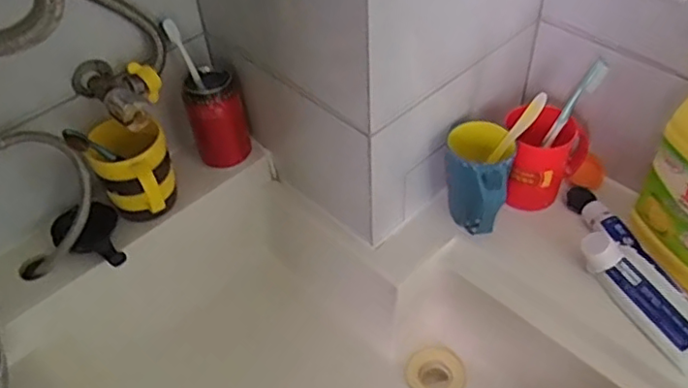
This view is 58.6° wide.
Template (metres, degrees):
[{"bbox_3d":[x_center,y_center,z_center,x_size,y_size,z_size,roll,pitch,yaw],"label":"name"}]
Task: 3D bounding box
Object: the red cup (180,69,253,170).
[{"bbox_3d":[-0.152,-0.094,0.739,0.068,0.106,0.059,-14,47,-10],"label":"red cup"}]

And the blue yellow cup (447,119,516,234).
[{"bbox_3d":[0.147,-0.013,0.692,0.072,0.112,0.077,-1,46,2],"label":"blue yellow cup"}]

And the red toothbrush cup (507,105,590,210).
[{"bbox_3d":[0.231,-0.040,0.717,0.091,0.101,0.085,-1,46,2],"label":"red toothbrush cup"}]

